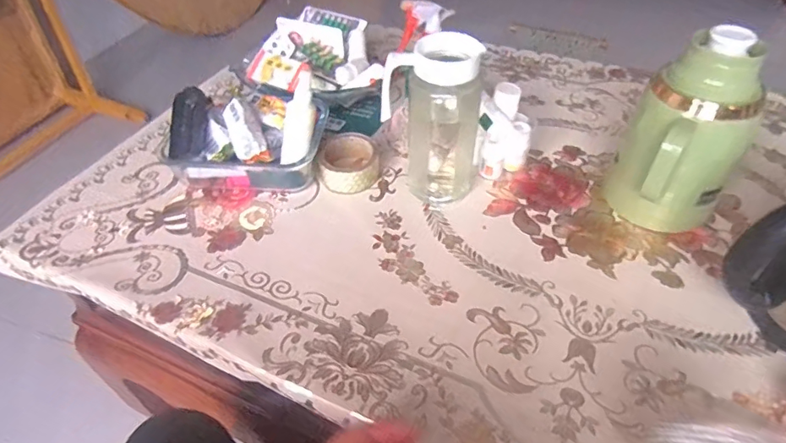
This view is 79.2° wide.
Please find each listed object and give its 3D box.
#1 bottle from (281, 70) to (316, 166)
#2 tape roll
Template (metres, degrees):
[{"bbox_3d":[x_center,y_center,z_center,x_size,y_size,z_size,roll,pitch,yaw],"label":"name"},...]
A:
[{"bbox_3d":[-0.120,-0.131,0.623,0.033,0.125,0.026,34,30,30],"label":"bottle"},{"bbox_3d":[-0.060,-0.084,0.680,0.083,0.044,0.090,-1,45,1],"label":"tape roll"}]

